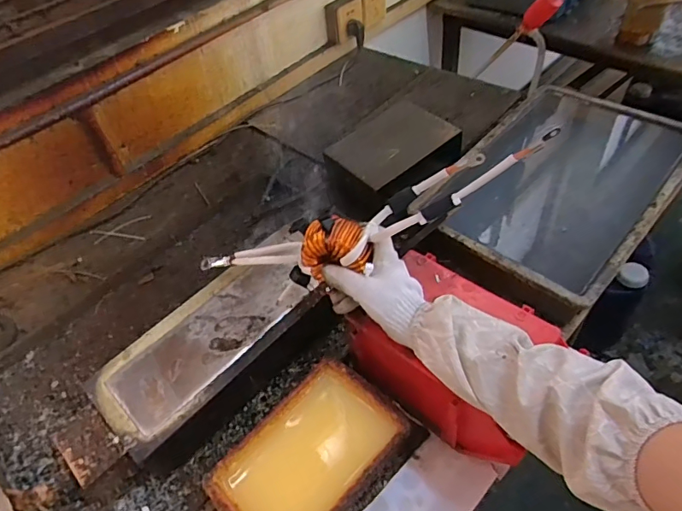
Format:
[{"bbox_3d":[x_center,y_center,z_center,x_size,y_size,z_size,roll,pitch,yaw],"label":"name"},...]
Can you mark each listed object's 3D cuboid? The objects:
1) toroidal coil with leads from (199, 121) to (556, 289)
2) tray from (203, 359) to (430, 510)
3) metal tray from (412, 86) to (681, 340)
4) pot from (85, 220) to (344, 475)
[{"bbox_3d":[0.013,-0.028,0.543,0.445,0.058,0.068,-21,41,29],"label":"toroidal coil with leads"},{"bbox_3d":[-0.030,0.229,0.537,0.222,0.070,0.137,-40,55,-24],"label":"tray"},{"bbox_3d":[0.365,-0.112,0.814,0.308,0.138,0.482,31,60,30],"label":"metal tray"},{"bbox_3d":[-0.148,0.119,0.639,0.322,0.097,0.152,-39,55,-23],"label":"pot"}]

